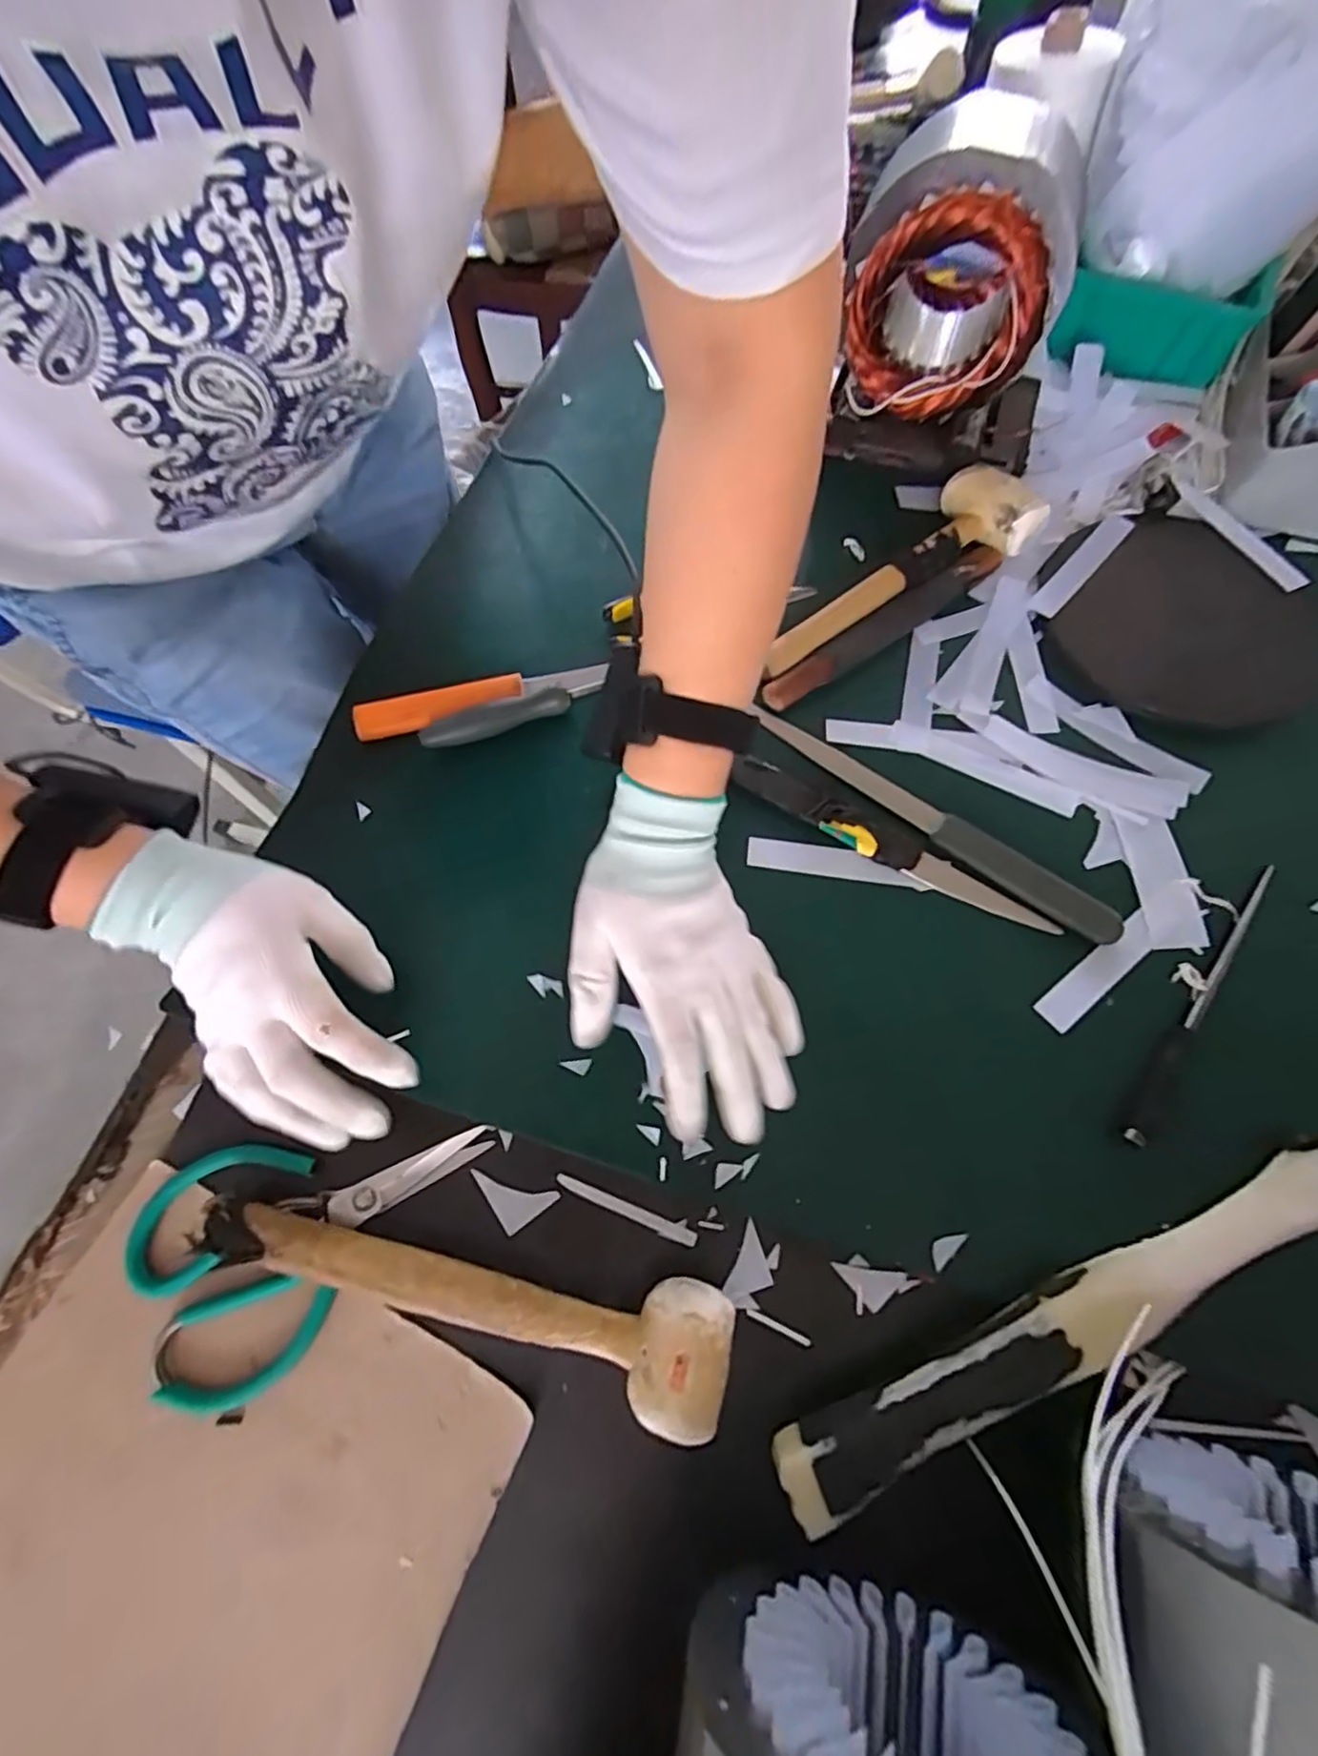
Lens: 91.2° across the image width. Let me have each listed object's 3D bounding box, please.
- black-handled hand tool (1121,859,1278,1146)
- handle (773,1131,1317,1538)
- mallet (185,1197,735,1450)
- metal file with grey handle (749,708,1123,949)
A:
[{"bbox_3d":[0.312,0.067,0.365,0.016,0.010,0.199,39,75,16],"label":"black-handled hand tool"},{"bbox_3d":[0.200,0.206,0.304,0.314,0.032,0.033,-24,69,-7],"label":"handle"},{"bbox_3d":[-0.097,0.210,0.313,0.259,0.039,0.059,7,69,5],"label":"mallet"},{"bbox_3d":[0.172,-0.040,0.416,0.253,0.009,0.027,36,74,15],"label":"metal file with grey handle"}]

